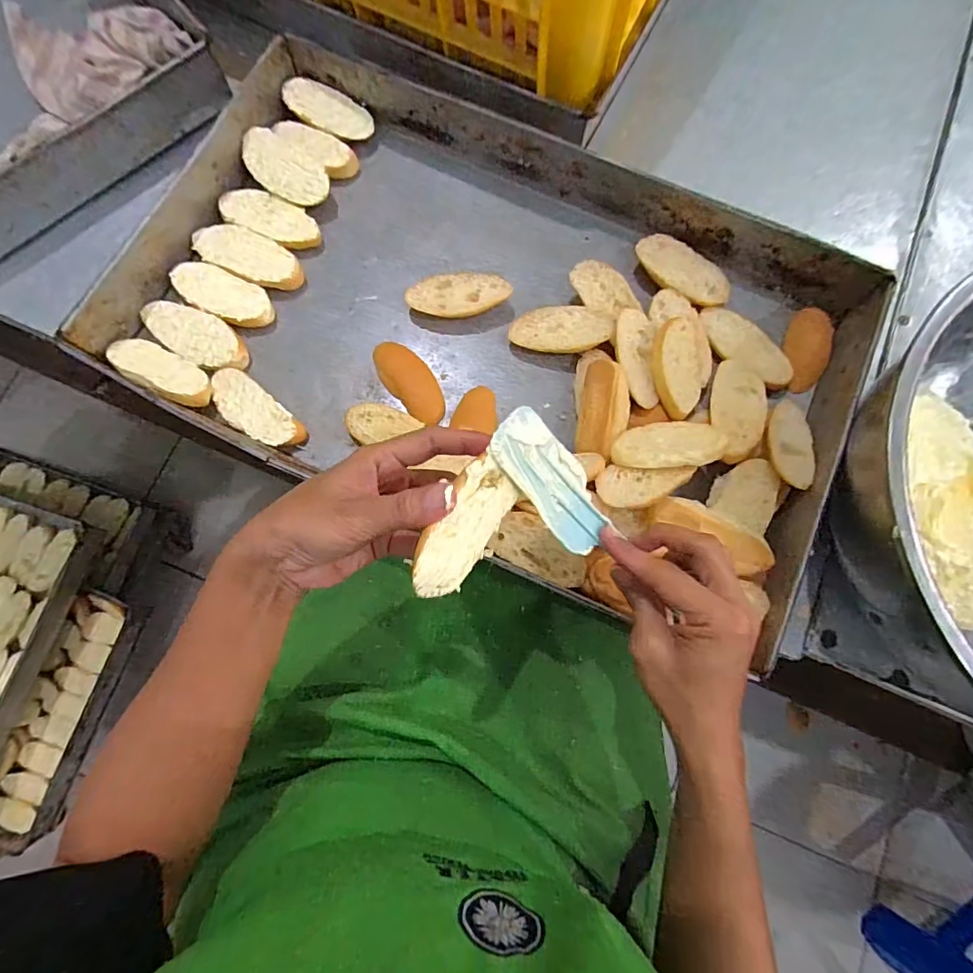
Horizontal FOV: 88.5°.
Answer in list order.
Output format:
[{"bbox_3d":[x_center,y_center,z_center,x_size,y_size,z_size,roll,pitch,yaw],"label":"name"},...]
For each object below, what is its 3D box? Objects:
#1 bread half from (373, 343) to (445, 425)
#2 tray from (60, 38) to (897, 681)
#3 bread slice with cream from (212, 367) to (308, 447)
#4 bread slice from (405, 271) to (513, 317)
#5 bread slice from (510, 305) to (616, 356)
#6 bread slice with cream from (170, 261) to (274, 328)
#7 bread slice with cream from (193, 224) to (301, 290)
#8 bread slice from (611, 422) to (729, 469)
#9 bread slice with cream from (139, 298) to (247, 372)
[{"bbox_3d":[-0.069,-0.095,0.451,0.038,0.020,0.091,-36,80,-9],"label":"bread half"},{"bbox_3d":[0.002,-0.143,0.439,0.600,0.064,0.367,24,78,4],"label":"tray"},{"bbox_3d":[-0.205,-0.065,0.441,0.094,0.017,0.039,40,79,7],"label":"bread slice with cream"},{"bbox_3d":[-0.026,-0.178,0.470,0.092,0.024,0.049,-13,78,-4],"label":"bread slice"},{"bbox_3d":[0.068,-0.144,0.456,0.091,0.007,0.044,2,77,12],"label":"bread slice"},{"bbox_3d":[-0.244,-0.176,0.464,0.100,0.019,0.043,26,78,5],"label":"bread slice with cream"},{"bbox_3d":[-0.224,-0.215,0.473,0.102,0.020,0.046,27,78,5],"label":"bread slice with cream"},{"bbox_3d":[0.144,-0.034,0.396,0.090,0.011,0.048,-5,47,-2],"label":"bread slice"},{"bbox_3d":[-0.262,-0.135,0.450,0.101,0.017,0.044,29,78,5],"label":"bread slice with cream"}]

